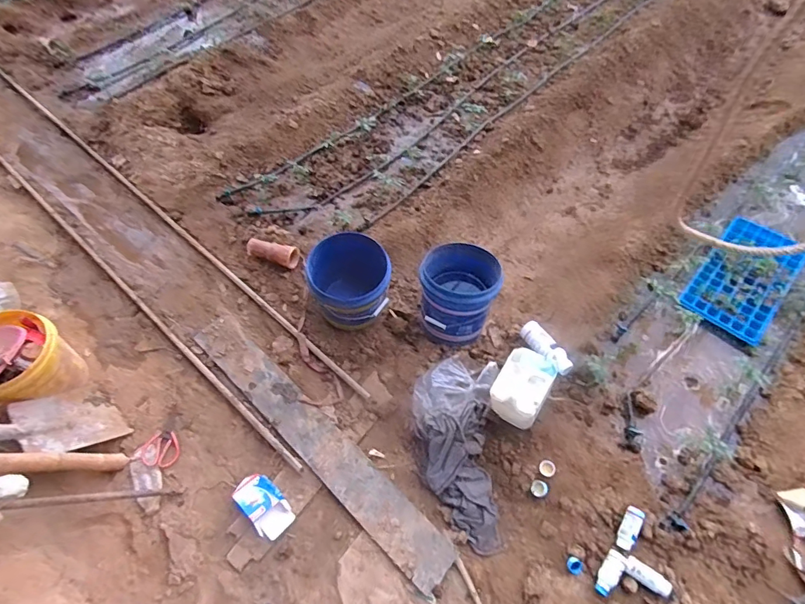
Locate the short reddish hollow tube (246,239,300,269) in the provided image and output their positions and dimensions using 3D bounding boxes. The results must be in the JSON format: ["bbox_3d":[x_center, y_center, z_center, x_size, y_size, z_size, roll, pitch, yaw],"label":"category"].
[{"bbox_3d":[-0.504,-0.193,1.779,0.214,0.070,0.079,14,61,10],"label":"short reddish hollow tube"}]

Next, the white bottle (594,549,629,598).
[{"bbox_3d":[0.551,0.718,1.216,0.046,0.043,0.118,37,66,20],"label":"white bottle"}]

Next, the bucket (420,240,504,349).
[{"bbox_3d":[0.183,-0.019,1.555,0.251,0.263,0.242,0,59,0],"label":"bucket"}]

